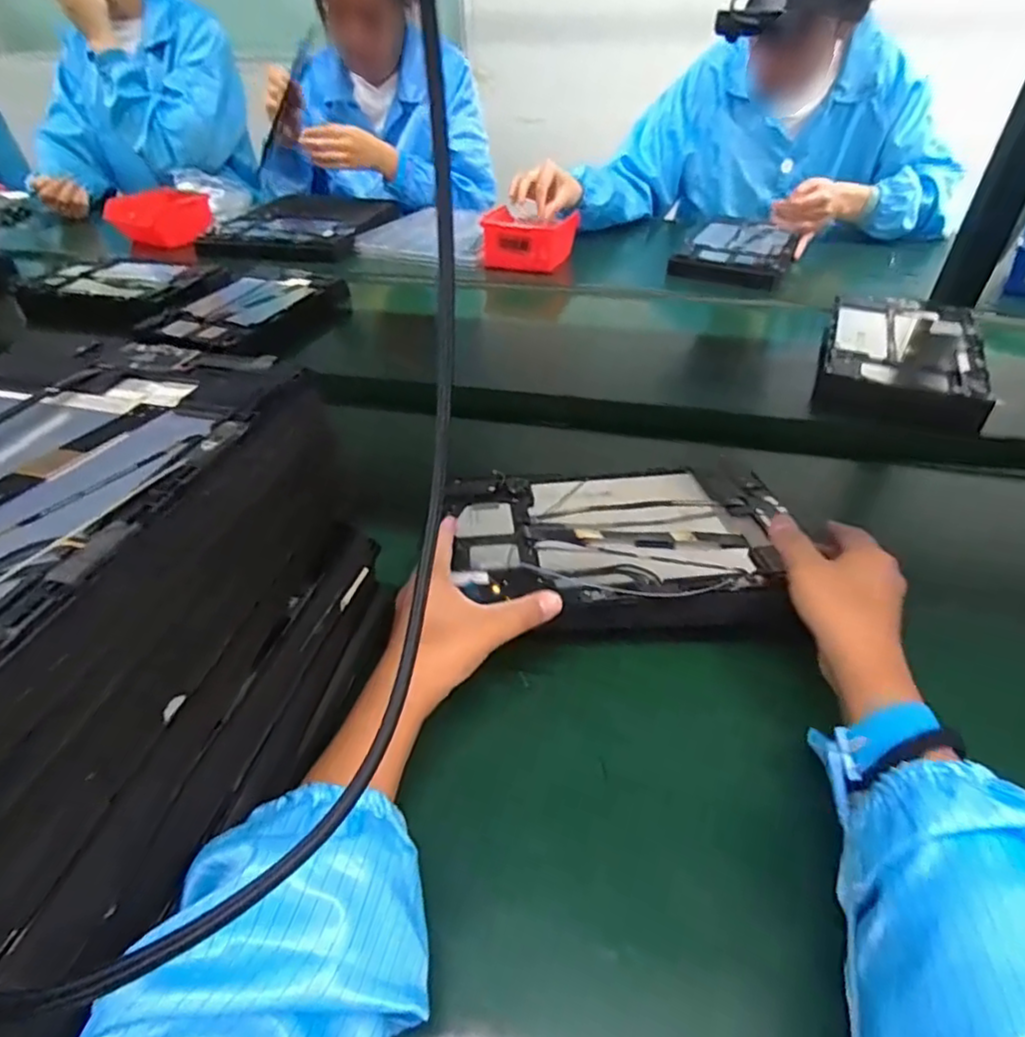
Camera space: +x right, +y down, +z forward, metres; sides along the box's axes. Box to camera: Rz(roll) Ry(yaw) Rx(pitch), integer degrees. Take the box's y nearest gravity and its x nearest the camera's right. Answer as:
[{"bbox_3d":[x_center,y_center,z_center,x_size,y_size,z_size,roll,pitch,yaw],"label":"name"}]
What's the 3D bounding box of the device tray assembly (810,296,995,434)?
[{"bbox_3d":[0.431,-0.180,0.667,0.156,0.041,0.232,18,45,20],"label":"device tray assembly"}]

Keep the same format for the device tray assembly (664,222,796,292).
[{"bbox_3d":[0.343,-0.405,0.909,0.148,0.035,0.219,18,45,20],"label":"device tray assembly"}]

